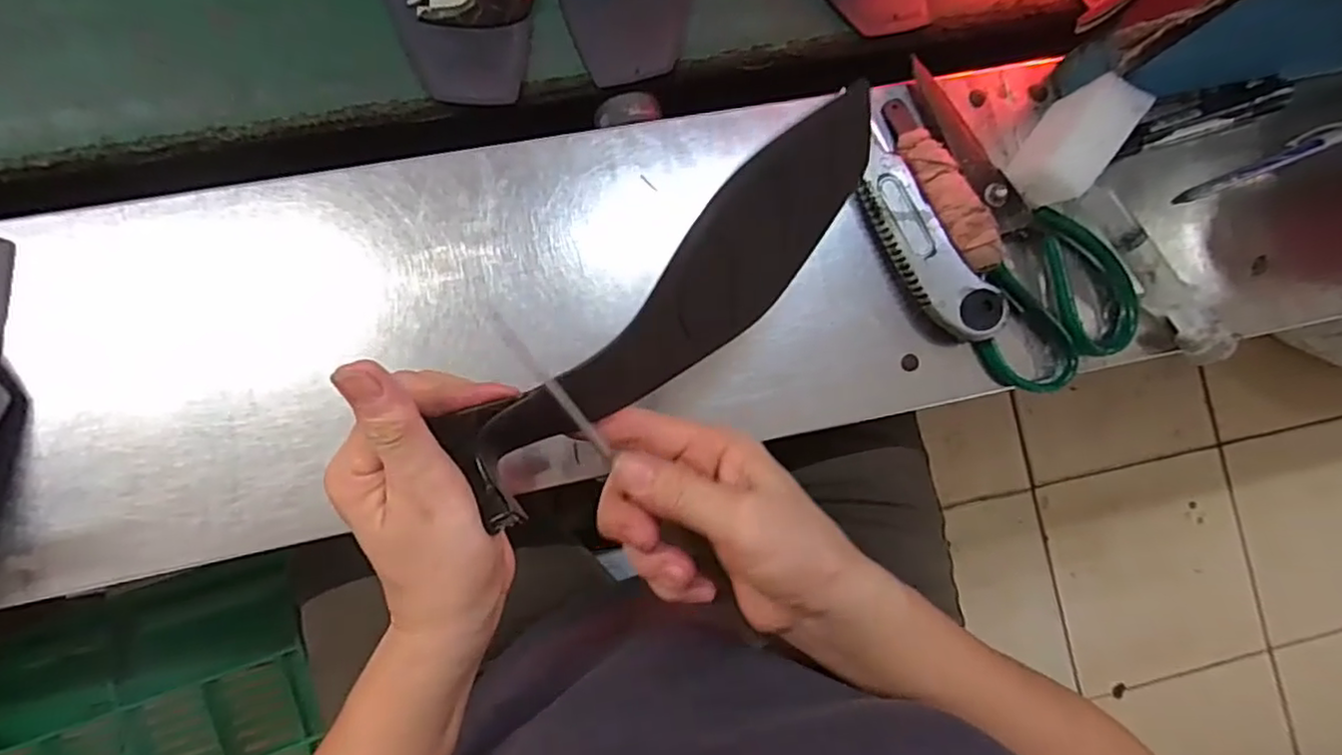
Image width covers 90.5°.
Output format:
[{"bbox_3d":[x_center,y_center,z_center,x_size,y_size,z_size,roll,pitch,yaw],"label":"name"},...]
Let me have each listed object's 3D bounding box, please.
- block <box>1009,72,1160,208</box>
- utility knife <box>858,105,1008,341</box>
[{"bbox_3d":[0.230,-0.133,0.377,0.034,0.051,0.065,42,83,-2],"label":"block"},{"bbox_3d":[0.143,-0.085,0.386,0.038,0.028,0.140,-26,89,-7],"label":"utility knife"}]

